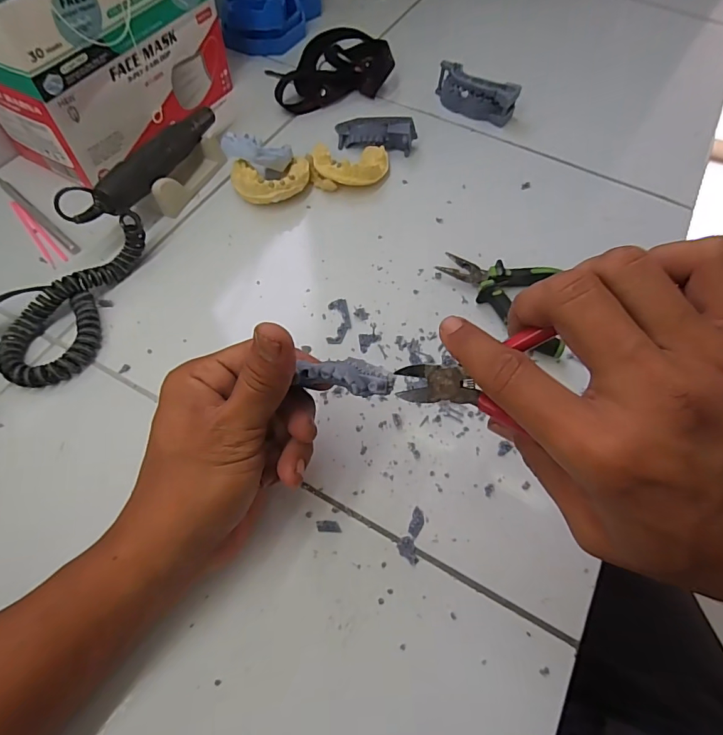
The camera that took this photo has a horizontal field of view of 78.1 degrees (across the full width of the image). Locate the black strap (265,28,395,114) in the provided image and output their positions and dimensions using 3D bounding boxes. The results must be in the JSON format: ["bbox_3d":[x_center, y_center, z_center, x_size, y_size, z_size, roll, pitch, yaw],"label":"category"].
[{"bbox_3d":[-0.040,-0.338,0.500,0.136,0.029,0.102,-20,65,-13],"label":"black strap"}]

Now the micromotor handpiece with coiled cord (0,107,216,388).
[{"bbox_3d":[-0.209,-0.119,0.360,0.088,0.046,0.281,16,63,6],"label":"micromotor handpiece with coiled cord"}]

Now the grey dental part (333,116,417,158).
[{"bbox_3d":[0.014,-0.233,0.442,0.078,0.031,0.021,11,62,3],"label":"grey dental part"}]

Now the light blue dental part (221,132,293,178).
[{"bbox_3d":[-0.093,-0.190,0.395,0.061,0.027,0.033,9,61,-16],"label":"light blue dental part"}]

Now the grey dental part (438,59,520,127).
[{"bbox_3d":[0.120,-0.292,0.478,0.088,0.037,0.025,28,65,12],"label":"grey dental part"}]

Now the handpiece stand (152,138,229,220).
[{"bbox_3d":[-0.161,-0.179,0.406,0.026,0.032,0.091,27,64,11],"label":"handpiece stand"}]

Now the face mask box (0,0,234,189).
[{"bbox_3d":[-0.222,-0.269,0.421,0.090,0.078,0.210,34,66,14],"label":"face mask box"}]

